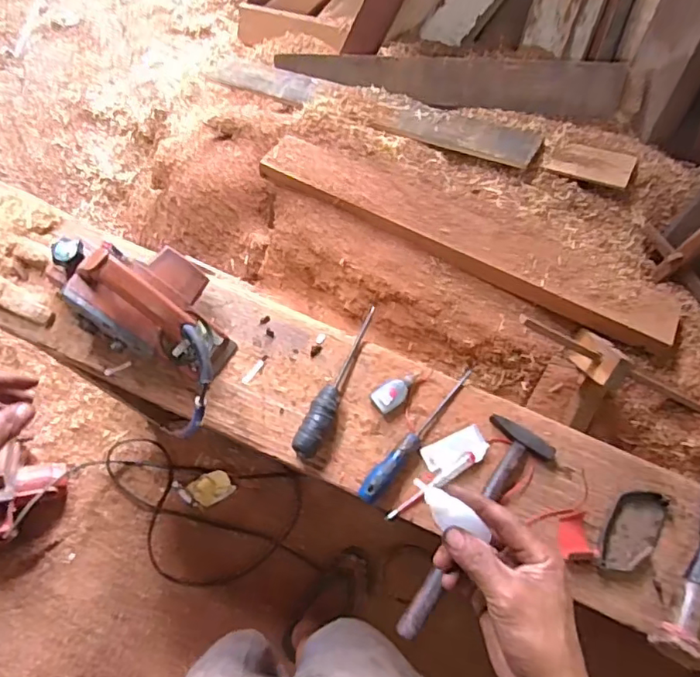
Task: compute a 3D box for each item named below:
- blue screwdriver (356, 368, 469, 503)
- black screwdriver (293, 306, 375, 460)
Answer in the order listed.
[{"bbox_3d":[0.087,0.124,0.726,0.026,0.028,0.216,40,72,11],"label":"blue screwdriver"},{"bbox_3d":[-0.017,0.058,0.760,0.037,0.037,0.232,22,60,7],"label":"black screwdriver"}]

